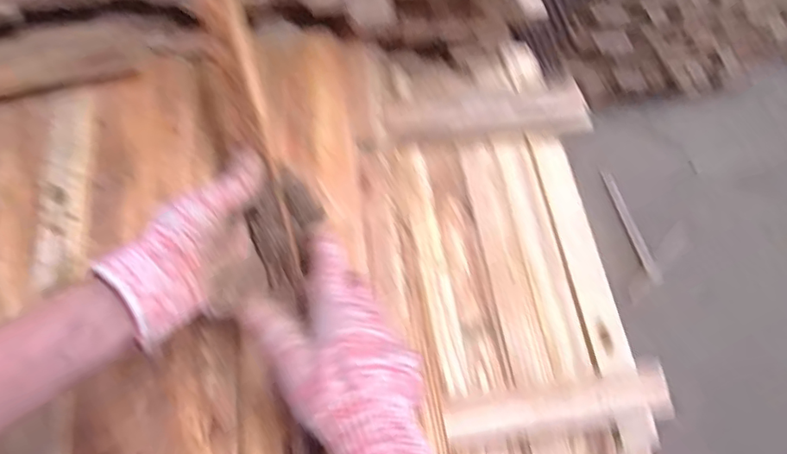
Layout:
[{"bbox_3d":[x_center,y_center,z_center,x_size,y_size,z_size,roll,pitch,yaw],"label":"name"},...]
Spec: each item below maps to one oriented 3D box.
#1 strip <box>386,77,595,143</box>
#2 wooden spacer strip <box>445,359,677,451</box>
[{"bbox_3d":[0.109,-0.126,0.647,0.234,0.030,0.054,-9,67,-7],"label":"strip"},{"bbox_3d":[0.155,0.166,0.519,0.215,0.022,0.047,-9,68,-7],"label":"wooden spacer strip"}]

